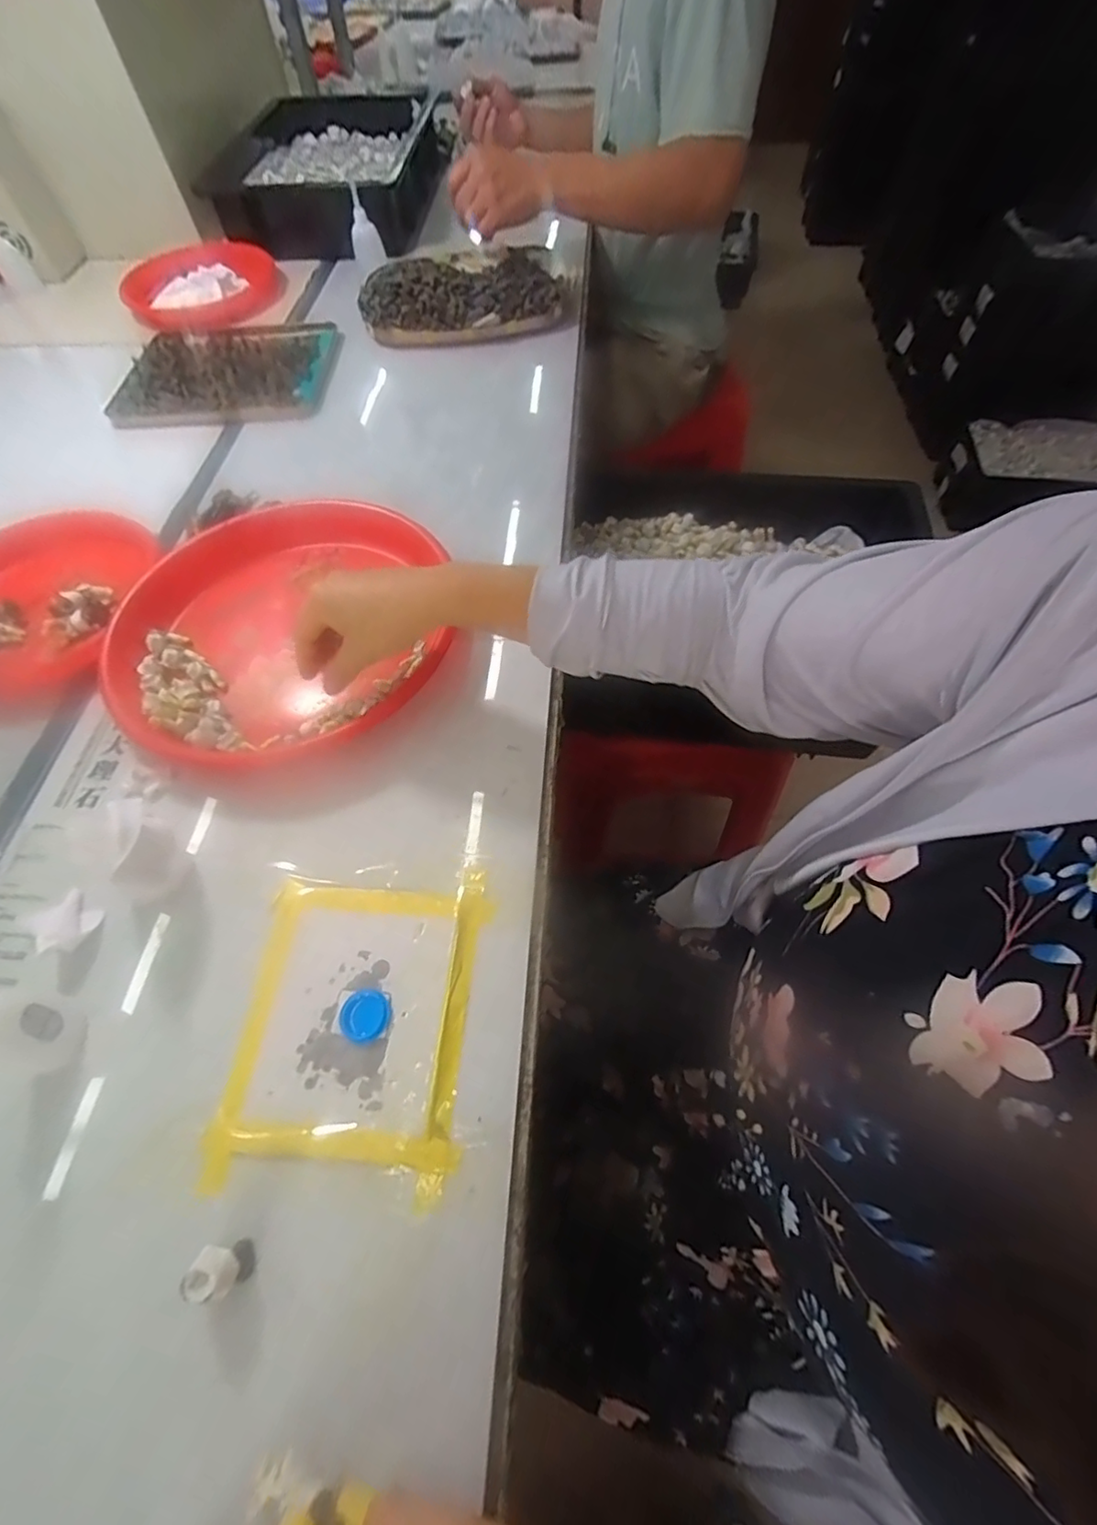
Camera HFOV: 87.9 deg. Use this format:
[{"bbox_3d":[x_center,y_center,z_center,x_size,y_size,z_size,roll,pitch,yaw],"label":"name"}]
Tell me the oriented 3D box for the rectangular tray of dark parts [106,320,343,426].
[{"bbox_3d":[-0.420,-0.519,0.755,0.267,0.024,0.212,-4,60,0],"label":"rectangular tray of dark parts"}]

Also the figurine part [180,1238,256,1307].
[{"bbox_3d":[-0.163,0.251,0.283,0.021,0.030,0.020,-1,60,2],"label":"figurine part"}]

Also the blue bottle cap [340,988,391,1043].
[{"bbox_3d":[-0.112,0.154,0.347,0.028,0.007,0.028,-1,60,2],"label":"blue bottle cap"}]

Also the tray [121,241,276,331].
[{"bbox_3d":[-0.518,-0.719,0.859,0.220,0.039,0.208,-12,60,-5],"label":"tray"}]

